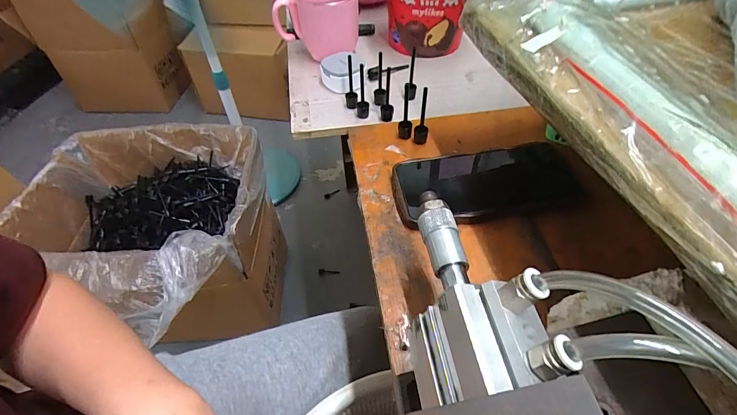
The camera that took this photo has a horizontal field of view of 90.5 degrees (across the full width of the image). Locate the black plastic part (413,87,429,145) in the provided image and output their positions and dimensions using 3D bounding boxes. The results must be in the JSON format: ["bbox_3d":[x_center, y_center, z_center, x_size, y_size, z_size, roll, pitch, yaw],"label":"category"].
[{"bbox_3d":[0.055,-0.092,0.372,0.014,0.064,0.012,5,50,6],"label":"black plastic part"}]

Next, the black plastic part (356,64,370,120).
[{"bbox_3d":[-0.007,-0.130,0.408,0.014,0.066,0.012,-2,50,-1],"label":"black plastic part"}]

